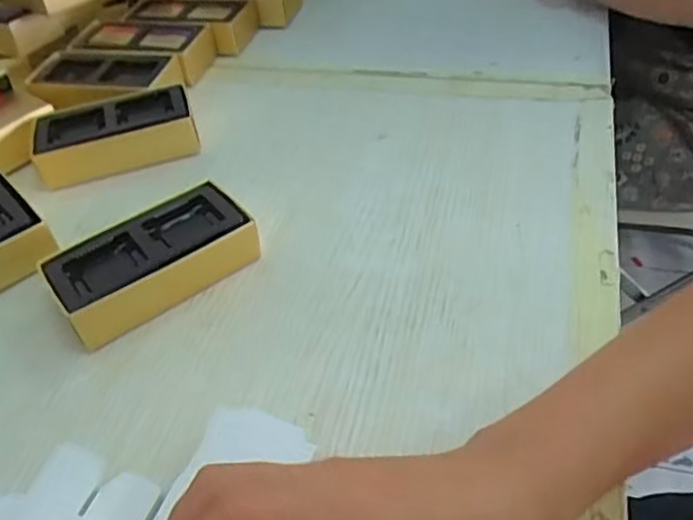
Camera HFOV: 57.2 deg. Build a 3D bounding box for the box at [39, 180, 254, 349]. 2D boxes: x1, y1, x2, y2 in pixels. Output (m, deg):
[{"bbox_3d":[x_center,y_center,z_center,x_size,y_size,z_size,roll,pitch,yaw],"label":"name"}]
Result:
[{"bbox_3d":[-0.115,-0.001,0.380,0.111,0.032,0.060,-29,49,-21],"label":"box"}]

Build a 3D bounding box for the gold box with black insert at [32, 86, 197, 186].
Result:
[{"bbox_3d":[-0.173,-0.092,0.478,0.111,0.033,0.058,-19,46,-12],"label":"gold box with black insert"}]

